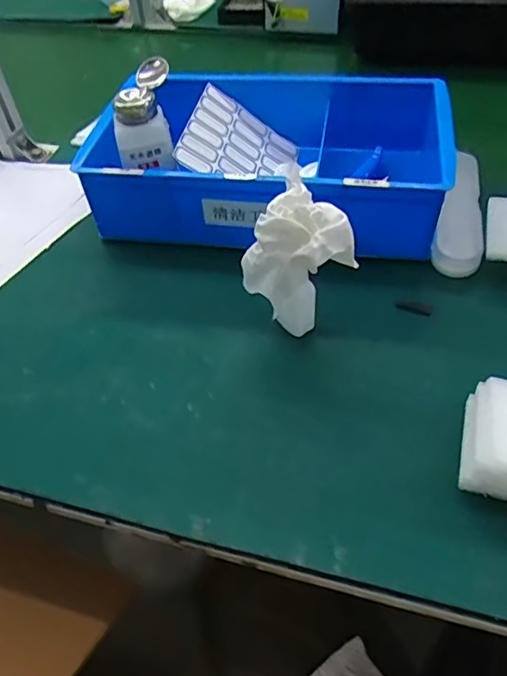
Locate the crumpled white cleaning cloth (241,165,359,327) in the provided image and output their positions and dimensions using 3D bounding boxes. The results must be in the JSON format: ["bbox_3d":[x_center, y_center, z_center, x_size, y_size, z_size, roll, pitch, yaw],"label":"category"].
[{"bbox_3d":[0.033,-0.051,0.428,0.067,0.124,0.069,-38,57,-25],"label":"crumpled white cleaning cloth"}]

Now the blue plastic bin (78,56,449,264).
[{"bbox_3d":[0.021,-0.188,0.546,0.338,0.123,0.191,6,50,10],"label":"blue plastic bin"}]

